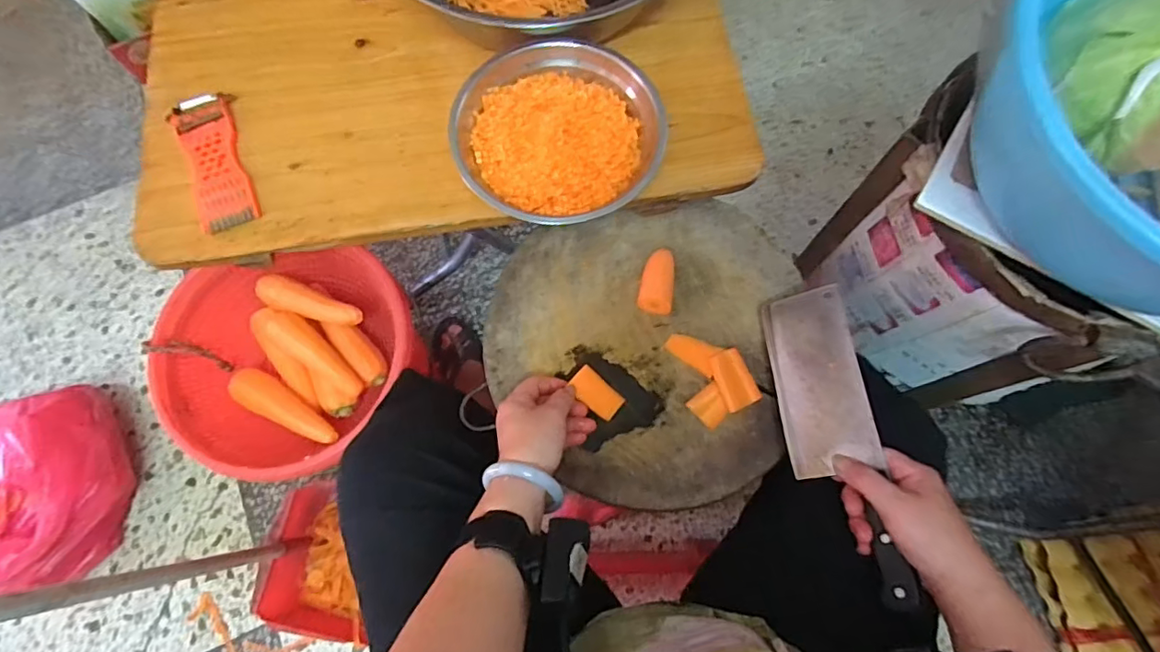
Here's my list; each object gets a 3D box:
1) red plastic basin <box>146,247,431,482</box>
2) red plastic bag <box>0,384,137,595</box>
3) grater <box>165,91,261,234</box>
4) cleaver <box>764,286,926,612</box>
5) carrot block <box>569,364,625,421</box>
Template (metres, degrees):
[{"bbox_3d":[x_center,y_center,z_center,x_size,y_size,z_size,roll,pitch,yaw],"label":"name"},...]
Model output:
[{"bbox_3d":[-0.411,0.046,0.801,0.337,0.132,0.327,0,72,0],"label":"red plastic basin"},{"bbox_3d":[-1.011,0.301,0.955,0.321,0.219,0.314,-9,73,-3],"label":"red plastic bag"},{"bbox_3d":[-0.396,-0.180,0.586,0.062,0.011,0.169,-24,74,-8],"label":"grater"},{"bbox_3d":[0.236,0.102,0.511,0.083,0.015,0.289,-24,60,39],"label":"cleaver"},{"bbox_3d":[0.018,0.071,0.573,0.058,0.008,0.033,42,77,12],"label":"carrot block"}]

